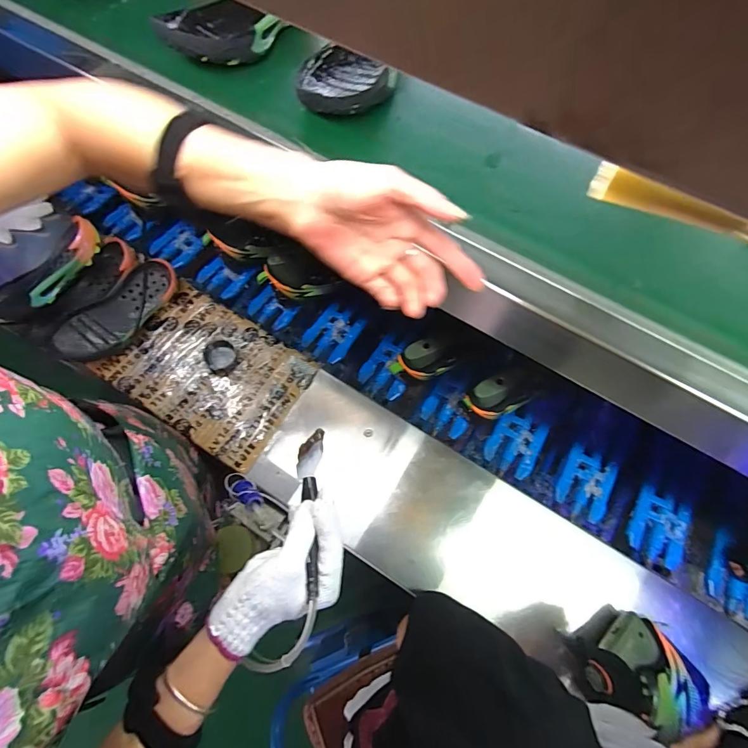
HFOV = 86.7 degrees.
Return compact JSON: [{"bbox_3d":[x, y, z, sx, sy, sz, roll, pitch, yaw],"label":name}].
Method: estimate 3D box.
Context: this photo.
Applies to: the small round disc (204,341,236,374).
[{"bbox_3d":[-0.290,-0.033,0.751,0.054,0.023,0.057,0,73,0],"label":"small round disc"}]

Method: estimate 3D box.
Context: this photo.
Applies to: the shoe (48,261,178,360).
[{"bbox_3d":[-0.478,-0.123,0.759,0.090,0.050,0.227,43,72,-13],"label":"shoe"}]

